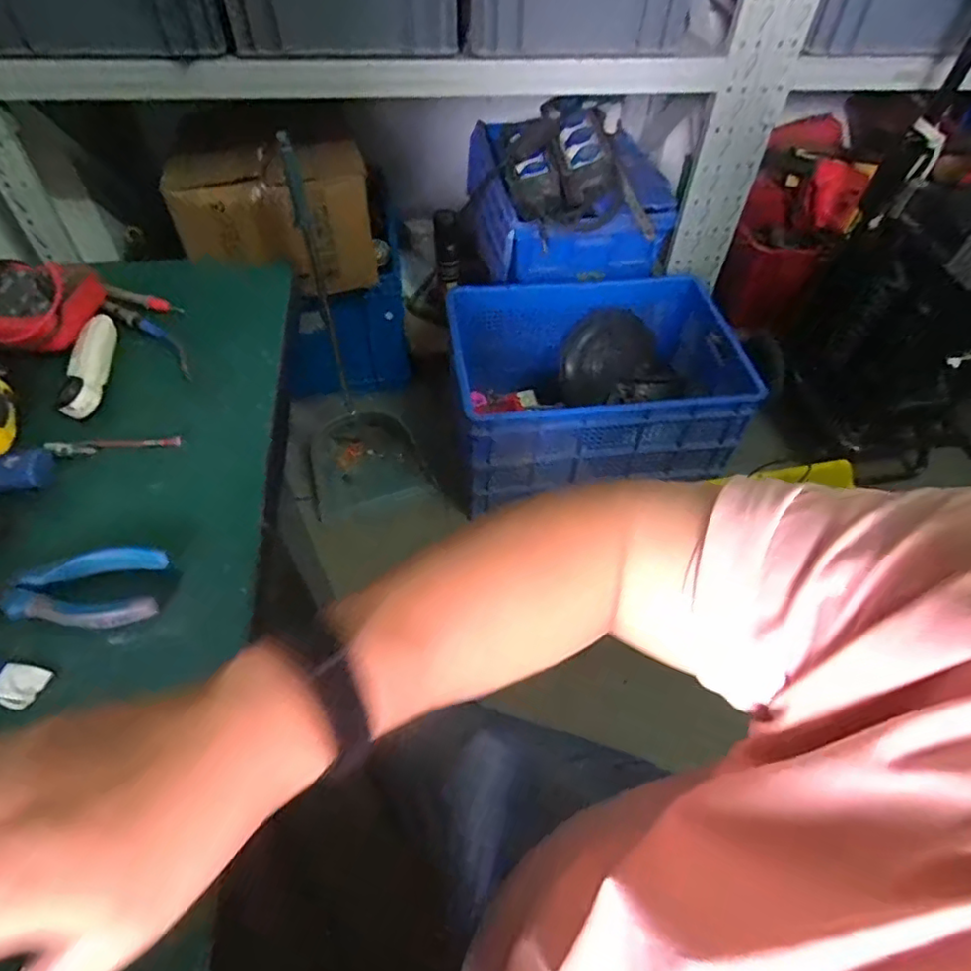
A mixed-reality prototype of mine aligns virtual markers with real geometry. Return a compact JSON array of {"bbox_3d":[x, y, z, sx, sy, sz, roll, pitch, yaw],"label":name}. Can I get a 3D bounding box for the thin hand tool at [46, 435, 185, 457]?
[{"bbox_3d":[-0.283,-0.031,0.459,0.095,0.006,0.013,-6,53,-6],"label":"thin hand tool"}]

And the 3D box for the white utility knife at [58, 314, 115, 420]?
[{"bbox_3d":[-0.327,-0.102,0.498,0.029,0.020,0.110,-9,53,-9],"label":"white utility knife"}]

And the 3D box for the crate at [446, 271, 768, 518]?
[{"bbox_3d":[0.278,-0.256,1.421,0.685,0.263,0.517,-4,52,-5],"label":"crate"}]

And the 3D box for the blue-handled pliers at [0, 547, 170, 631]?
[{"bbox_3d":[-0.272,0.068,0.374,0.133,0.013,0.048,-5,52,-6],"label":"blue-handled pliers"}]

